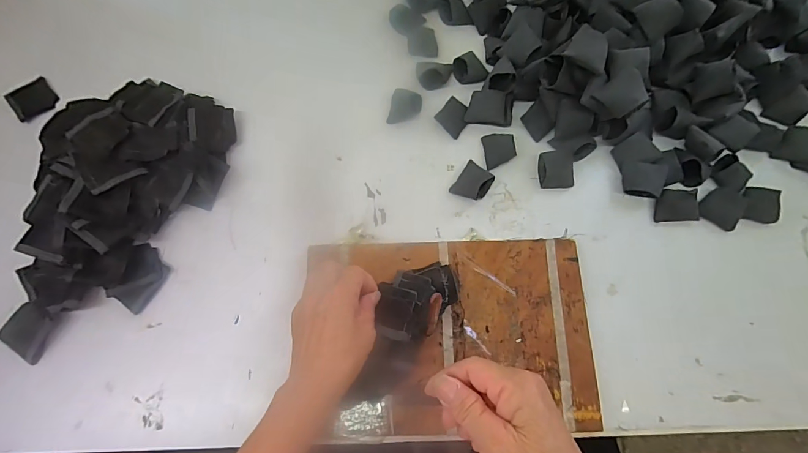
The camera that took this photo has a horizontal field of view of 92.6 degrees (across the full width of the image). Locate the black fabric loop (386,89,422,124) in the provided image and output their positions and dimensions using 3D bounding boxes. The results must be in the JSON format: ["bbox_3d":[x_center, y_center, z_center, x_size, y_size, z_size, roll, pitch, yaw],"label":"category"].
[{"bbox_3d":[0.002,-0.140,0.451,0.035,0.014,0.042,12,74,4],"label":"black fabric loop"}]

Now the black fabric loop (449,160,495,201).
[{"bbox_3d":[0.075,-0.047,0.420,0.034,0.013,0.040,34,77,10],"label":"black fabric loop"}]

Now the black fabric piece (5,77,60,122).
[{"bbox_3d":[-0.446,-0.152,0.464,0.047,0.004,0.049,-40,78,-22],"label":"black fabric piece"}]

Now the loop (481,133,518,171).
[{"bbox_3d":[0.107,-0.085,0.431,0.036,0.007,0.039,-6,74,-1],"label":"loop"}]

